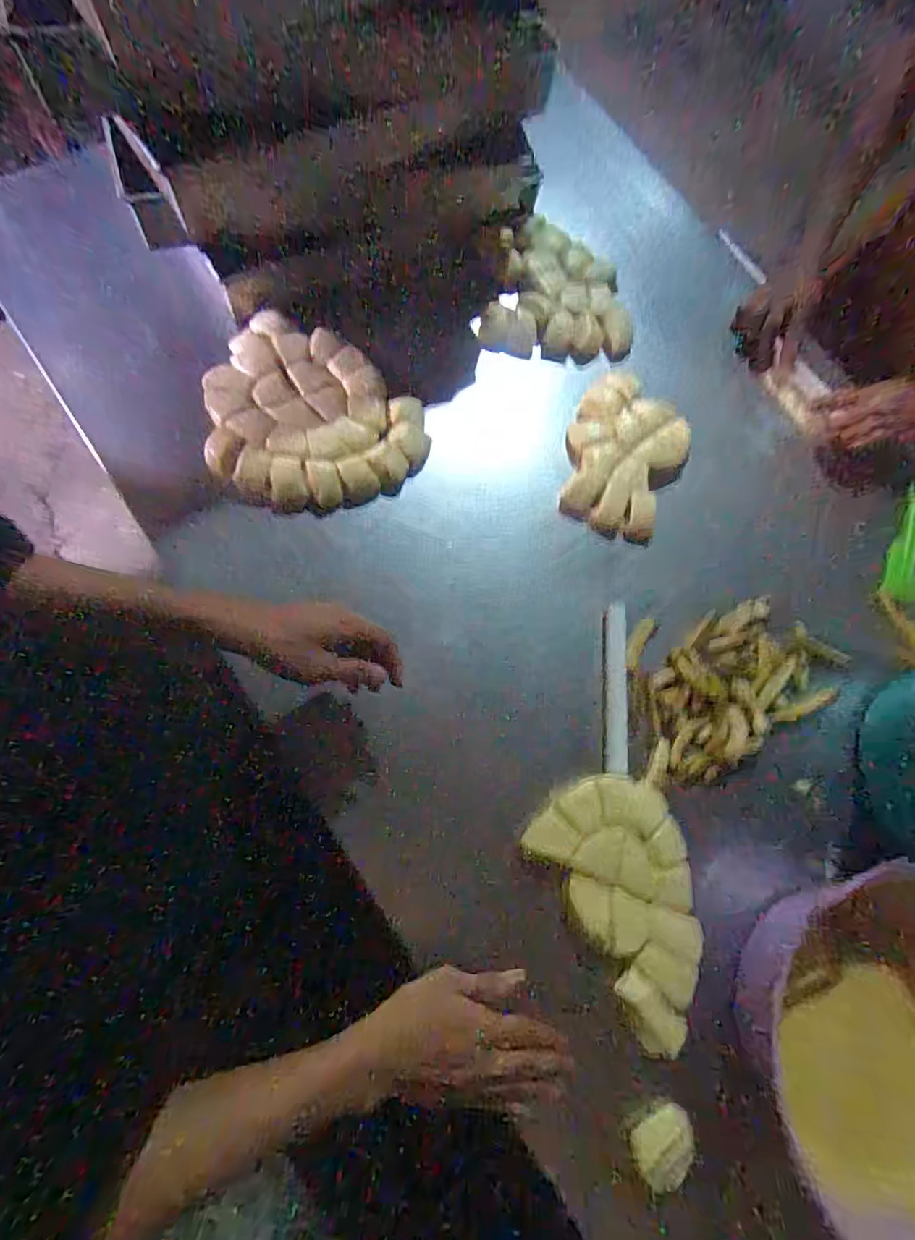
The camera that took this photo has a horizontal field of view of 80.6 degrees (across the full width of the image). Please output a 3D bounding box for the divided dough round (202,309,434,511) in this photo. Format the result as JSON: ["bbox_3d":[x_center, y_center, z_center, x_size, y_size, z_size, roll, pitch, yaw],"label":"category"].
[{"bbox_3d":[-0.170,-0.227,0.623,0.257,0.051,0.218,34,74,2],"label":"divided dough round"}]

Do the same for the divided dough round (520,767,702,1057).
[{"bbox_3d":[0.180,0.273,0.534,0.136,0.029,0.236,-29,81,-14],"label":"divided dough round"}]

